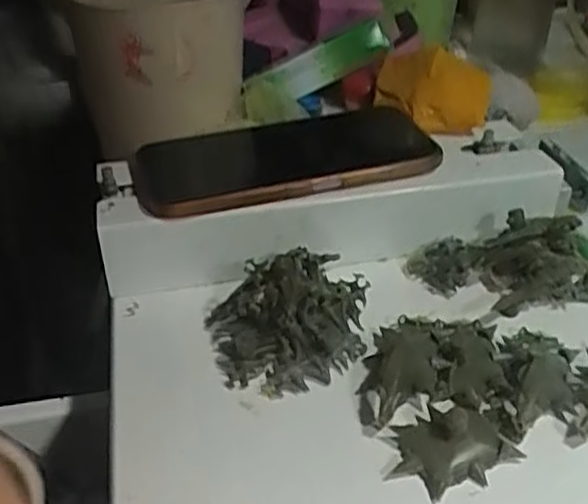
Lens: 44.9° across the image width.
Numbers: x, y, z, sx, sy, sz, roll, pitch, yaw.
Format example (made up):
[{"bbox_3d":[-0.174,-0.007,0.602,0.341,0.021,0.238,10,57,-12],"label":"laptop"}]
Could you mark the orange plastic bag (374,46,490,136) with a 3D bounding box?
[{"bbox_3d":[0.086,-0.105,0.447,0.070,0.035,0.058,11,37,17],"label":"orange plastic bag"}]

